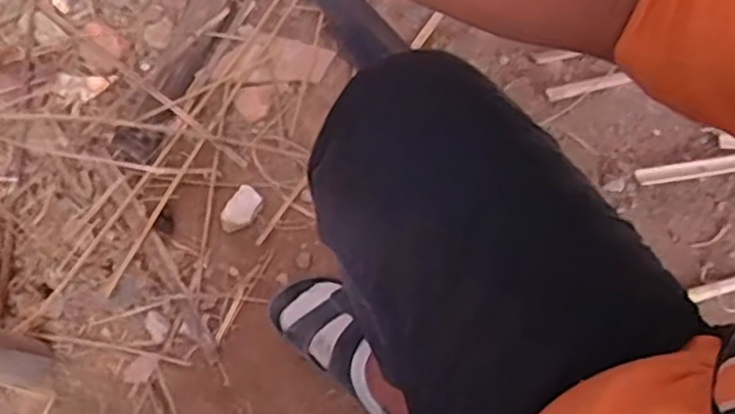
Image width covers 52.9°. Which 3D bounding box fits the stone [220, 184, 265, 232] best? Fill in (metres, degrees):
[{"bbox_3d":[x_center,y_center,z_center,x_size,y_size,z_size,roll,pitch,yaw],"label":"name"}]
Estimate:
[{"bbox_3d":[-0.161,0.003,0.952,0.040,0.015,0.065,24,64,9],"label":"stone"}]

